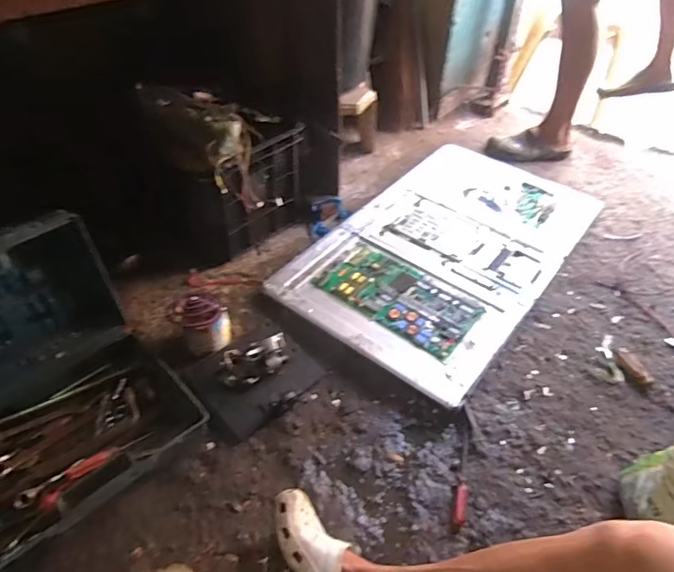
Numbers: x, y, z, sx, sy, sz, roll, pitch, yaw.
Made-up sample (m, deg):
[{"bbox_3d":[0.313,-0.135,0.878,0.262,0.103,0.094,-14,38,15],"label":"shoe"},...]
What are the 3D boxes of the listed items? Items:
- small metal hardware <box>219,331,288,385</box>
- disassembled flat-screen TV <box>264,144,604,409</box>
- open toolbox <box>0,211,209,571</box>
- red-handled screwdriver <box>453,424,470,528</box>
[{"bbox_3d":[-0.175,0.165,1.043,0.144,0.072,0.086,-15,49,-16],"label":"small metal hardware"},{"bbox_3d":[0.326,-0.137,1.370,0.572,0.033,0.973,31,53,25],"label":"disassembled flat-screen TV"},{"bbox_3d":[-0.528,0.172,0.828,0.416,0.355,0.398,-32,55,-28],"label":"open toolbox"},{"bbox_3d":[0.239,0.354,0.916,0.022,0.017,0.192,11,48,9],"label":"red-handled screwdriver"}]

